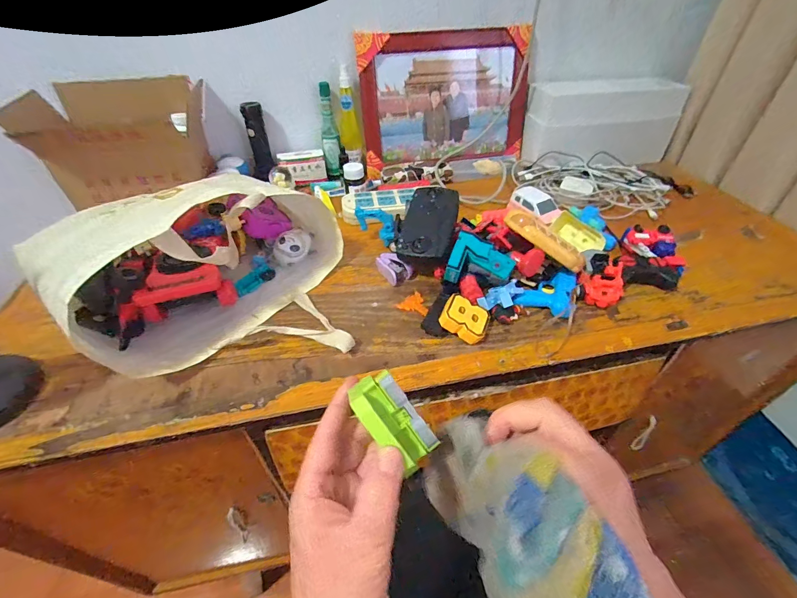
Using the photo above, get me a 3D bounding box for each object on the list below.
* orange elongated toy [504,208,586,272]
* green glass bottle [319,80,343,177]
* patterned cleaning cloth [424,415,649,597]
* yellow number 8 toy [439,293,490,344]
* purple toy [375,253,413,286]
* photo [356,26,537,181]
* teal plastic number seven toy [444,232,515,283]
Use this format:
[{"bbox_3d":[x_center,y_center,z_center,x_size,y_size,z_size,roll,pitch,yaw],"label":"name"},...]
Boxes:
[{"bbox_3d":[0.212,-0.085,0.526,0.129,0.025,0.037,35,50,0],"label":"orange elongated toy"},{"bbox_3d":[-0.148,-0.362,0.799,0.038,0.180,0.050,-8,45,-8],"label":"green glass bottle"},{"bbox_3d":[0.068,0.118,0.198,0.062,0.061,0.126,-21,48,-20],"label":"patterned cleaning cloth"},{"bbox_3d":[0.089,0.026,0.496,0.062,0.020,0.052,28,54,1],"label":"yellow number 8 toy"},{"bbox_3d":[-0.010,-0.049,0.592,0.035,0.026,0.058,-27,50,-25],"label":"purple toy"},{"bbox_3d":[0.103,-0.424,0.800,0.365,0.255,0.030,-10,34,-8],"label":"photo"},{"bbox_3d":[0.116,-0.060,0.536,0.093,0.028,0.073,3,70,0],"label":"teal plastic number seven toy"}]

